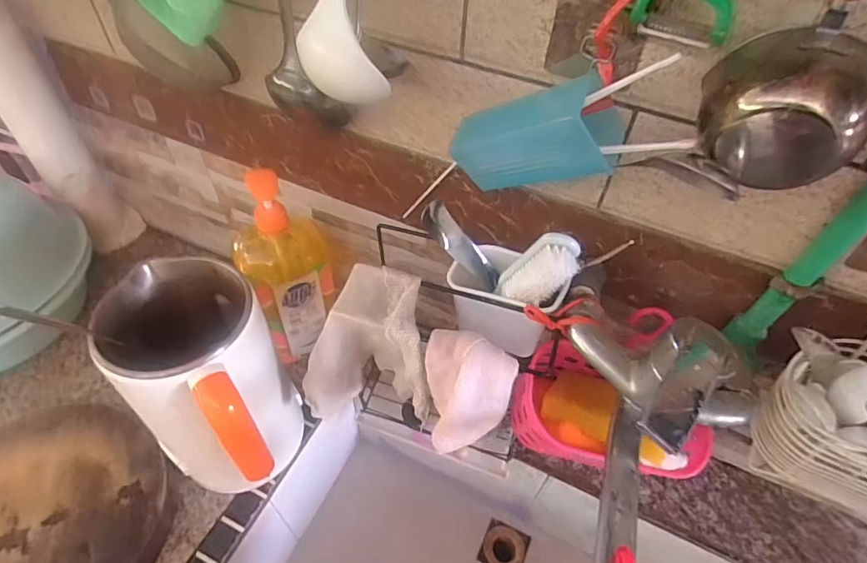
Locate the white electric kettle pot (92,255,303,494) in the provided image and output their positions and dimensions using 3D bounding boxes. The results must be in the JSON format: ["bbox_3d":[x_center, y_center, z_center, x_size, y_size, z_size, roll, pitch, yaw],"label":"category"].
[{"bbox_3d":[-0.220,0.131,0.518,0.188,0.268,0.129,38,56,26],"label":"white electric kettle pot"}]

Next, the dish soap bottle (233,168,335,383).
[{"bbox_3d":[-0.174,-0.011,0.615,0.113,0.274,0.089,-30,57,-27],"label":"dish soap bottle"}]

